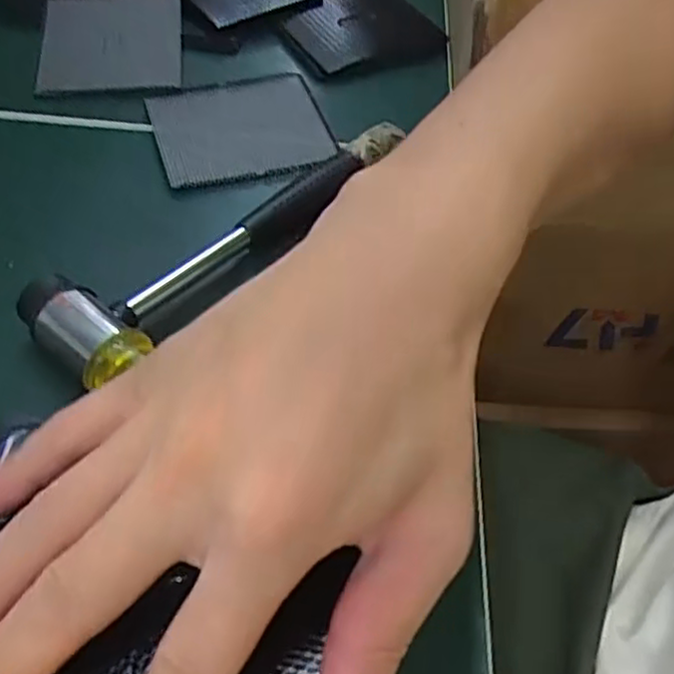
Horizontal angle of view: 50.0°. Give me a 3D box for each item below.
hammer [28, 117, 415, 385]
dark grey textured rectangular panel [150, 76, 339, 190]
[{"bbox_3d":[-0.049,-0.059,0.395,0.064,0.027,0.241,40,59,23],"label":"hammer"},{"bbox_3d":[-0.063,-0.137,0.474,0.109,0.006,0.093,-13,55,-14],"label":"dark grey textured rectangular panel"}]

